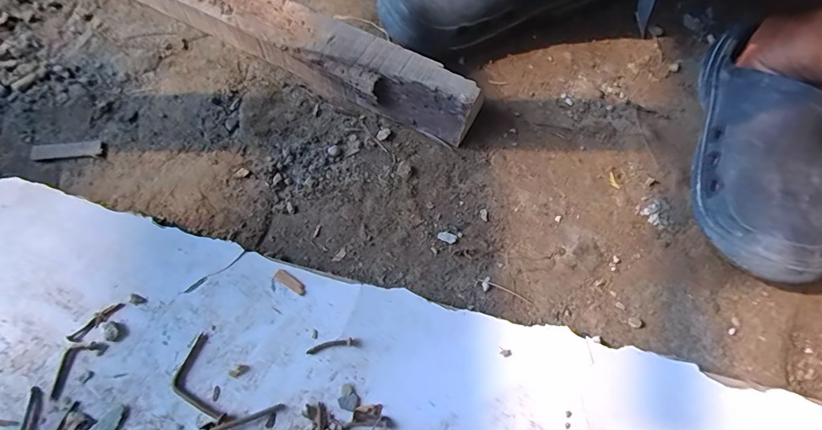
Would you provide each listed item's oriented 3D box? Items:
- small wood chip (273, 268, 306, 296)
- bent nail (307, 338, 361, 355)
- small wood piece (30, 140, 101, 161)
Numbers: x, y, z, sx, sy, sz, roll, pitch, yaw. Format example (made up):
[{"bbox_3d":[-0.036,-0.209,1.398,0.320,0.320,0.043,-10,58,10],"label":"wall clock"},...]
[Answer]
[{"bbox_3d":[-0.086,0.048,0.313,0.026,0.004,0.009,30,66,15],"label":"small wood chip"},{"bbox_3d":[-0.052,0.088,0.297,0.036,0.004,0.006,-8,62,-4],"label":"bent nail"},{"bbox_3d":[-0.307,-0.058,0.389,0.063,0.004,0.017,-3,62,-1],"label":"small wood piece"}]

